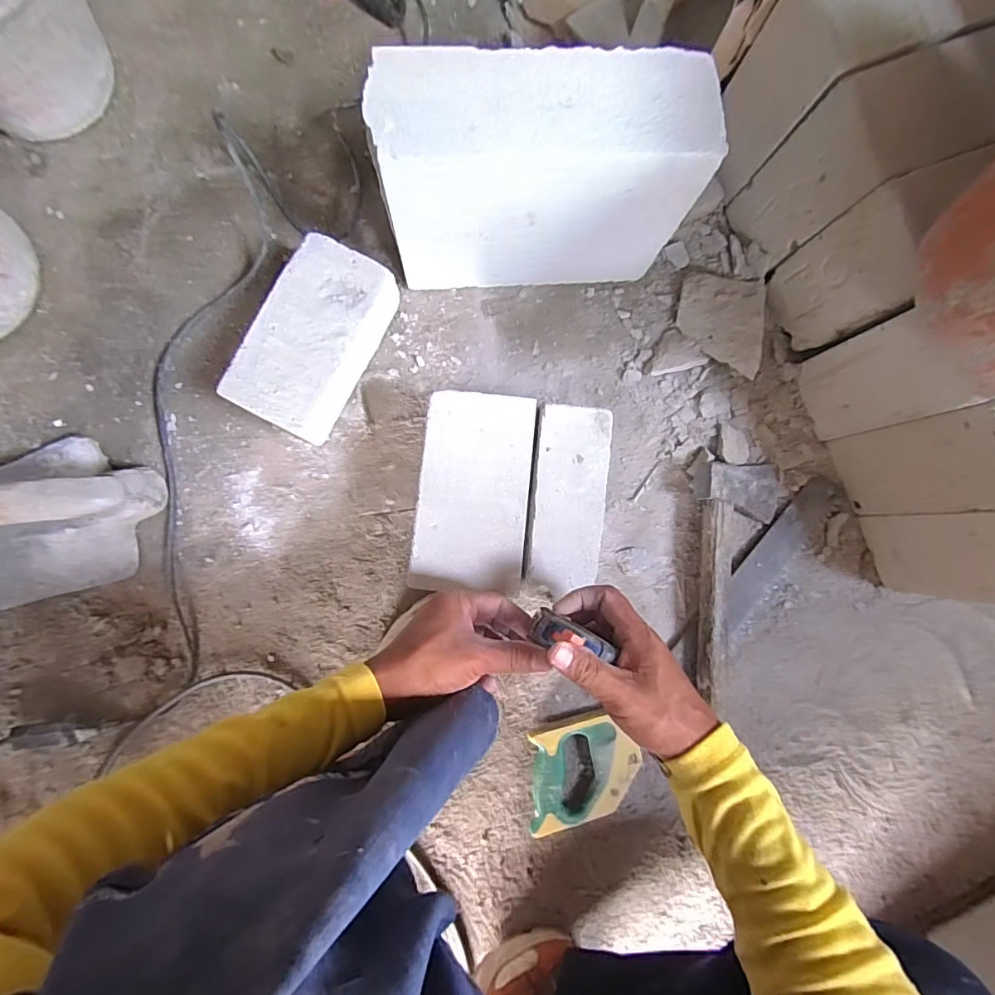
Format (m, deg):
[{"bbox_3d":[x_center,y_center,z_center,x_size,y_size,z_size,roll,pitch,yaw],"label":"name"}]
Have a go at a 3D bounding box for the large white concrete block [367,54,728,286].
[{"bbox_3d":[0.038,-0.317,0.497,0.289,0.201,0.106,-5,88,-5],"label":"large white concrete block"}]

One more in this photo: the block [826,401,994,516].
[{"bbox_3d":[0.534,-0.068,0.516,0.217,0.196,0.099,-22,89,-5],"label":"block"}]

